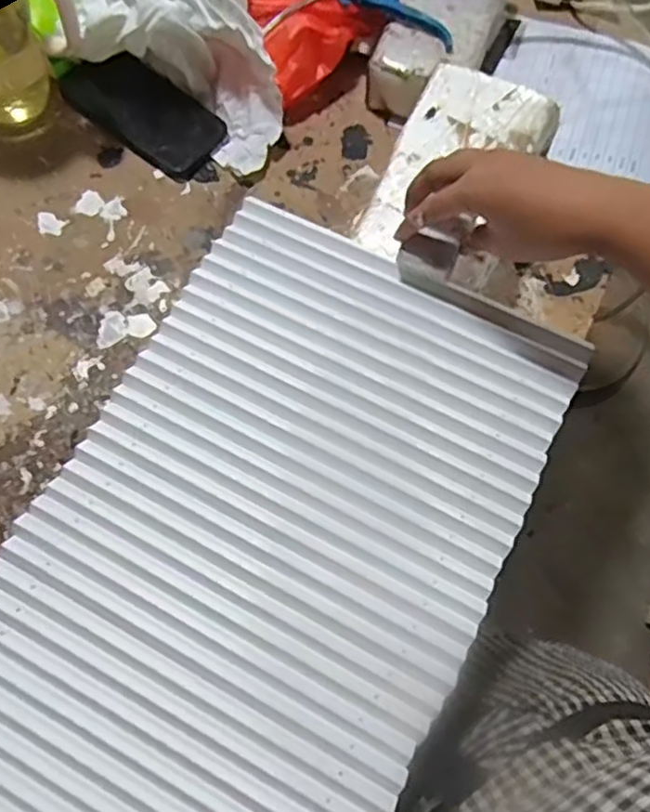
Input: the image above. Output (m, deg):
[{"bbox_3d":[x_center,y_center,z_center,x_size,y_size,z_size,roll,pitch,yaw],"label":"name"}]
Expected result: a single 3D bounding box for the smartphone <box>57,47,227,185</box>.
[{"bbox_3d":[-0.187,-0.308,0.687,0.171,0.010,0.083,37,82,3],"label":"smartphone"}]

